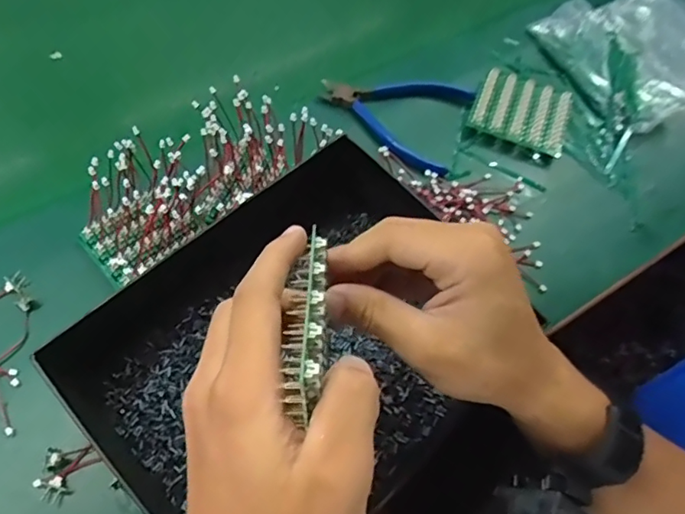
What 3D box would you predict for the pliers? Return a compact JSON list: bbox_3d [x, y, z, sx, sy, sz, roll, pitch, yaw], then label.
[{"bbox_3d":[0.055,-0.144,0.501,0.140,0.015,0.112,31,64,14],"label":"pliers"}]

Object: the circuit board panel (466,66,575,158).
[{"bbox_3d":[0.172,-0.142,0.508,0.088,0.017,0.084,20,61,8],"label":"circuit board panel"}]

